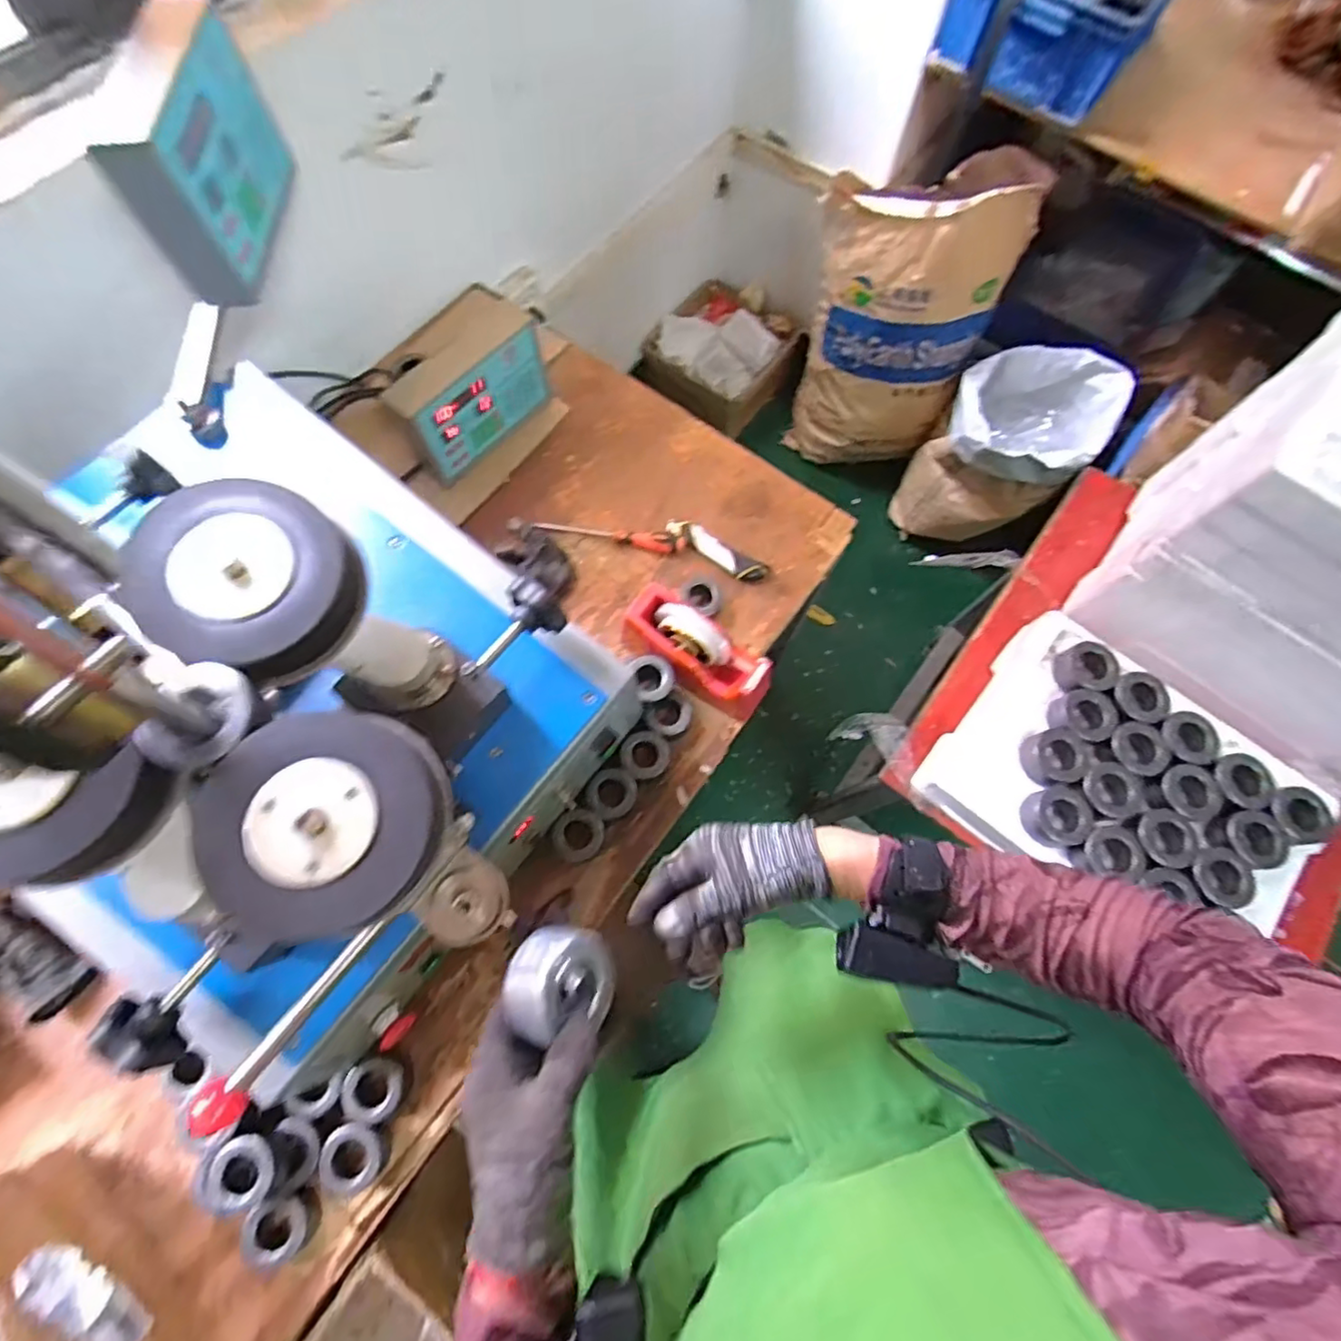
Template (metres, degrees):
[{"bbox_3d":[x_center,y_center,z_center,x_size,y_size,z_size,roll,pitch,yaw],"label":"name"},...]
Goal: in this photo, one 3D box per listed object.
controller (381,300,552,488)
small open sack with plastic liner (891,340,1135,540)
[{"bbox_3d":[-0.281,-0.394,0.884,0.077,0.147,0.224,42,75,12],"label":"controller"},{"bbox_3d":[0.804,-0.530,1.531,0.316,0.416,0.359,37,74,10],"label":"small open sack with plastic liner"}]

